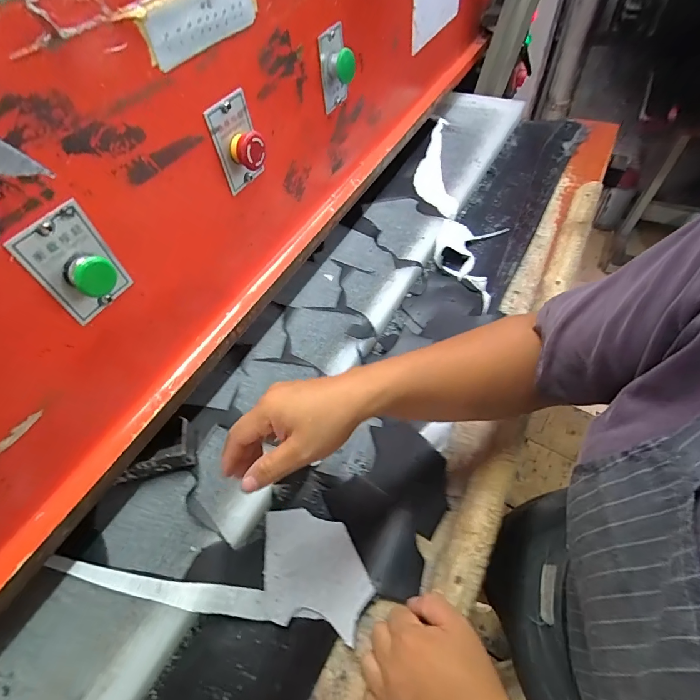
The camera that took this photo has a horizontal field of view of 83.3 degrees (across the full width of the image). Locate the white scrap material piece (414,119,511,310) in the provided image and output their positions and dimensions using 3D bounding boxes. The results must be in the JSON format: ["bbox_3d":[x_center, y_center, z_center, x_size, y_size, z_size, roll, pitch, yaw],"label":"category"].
[{"bbox_3d":[0.202,-0.281,0.745,0.124,0.026,0.522,-5,57,-3],"label":"white scrap material piece"}]

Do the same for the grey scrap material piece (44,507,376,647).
[{"bbox_3d":[-0.137,0.211,0.414,0.316,0.028,0.104,10,56,2],"label":"grey scrap material piece"}]

